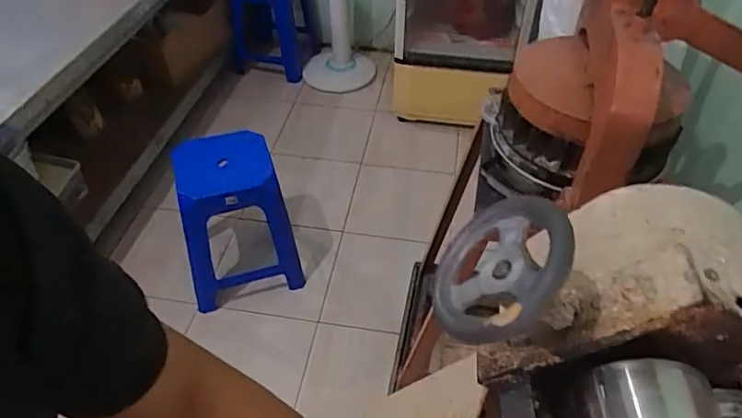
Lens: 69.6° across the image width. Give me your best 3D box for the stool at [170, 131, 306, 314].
[{"bbox_3d":[-0.435,0.035,1.714,0.320,0.459,0.289,-17,48,-16],"label":"stool"}]

